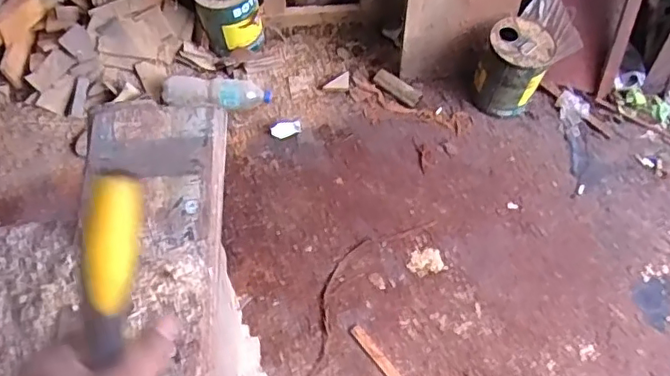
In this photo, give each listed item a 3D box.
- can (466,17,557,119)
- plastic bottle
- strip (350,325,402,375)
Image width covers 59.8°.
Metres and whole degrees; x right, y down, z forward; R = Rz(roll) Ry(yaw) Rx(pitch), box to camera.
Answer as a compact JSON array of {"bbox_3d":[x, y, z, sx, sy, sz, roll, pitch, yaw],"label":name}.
[{"bbox_3d":[0.454,-0.316,1.528,0.173,0.202,0.168,1,60,-1],"label":"can"},{"bbox_3d":[-0.312,-0.243,1.540,0.279,0.069,0.070,-3,60,-4],"label":"plastic bottle"},{"bbox_3d":[0.121,0.391,1.246,0.027,0.004,0.240,-34,66,-20],"label":"strip"}]

